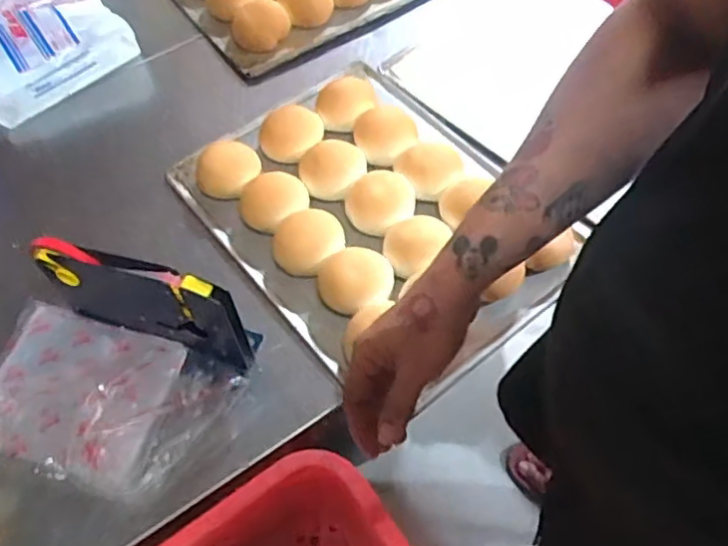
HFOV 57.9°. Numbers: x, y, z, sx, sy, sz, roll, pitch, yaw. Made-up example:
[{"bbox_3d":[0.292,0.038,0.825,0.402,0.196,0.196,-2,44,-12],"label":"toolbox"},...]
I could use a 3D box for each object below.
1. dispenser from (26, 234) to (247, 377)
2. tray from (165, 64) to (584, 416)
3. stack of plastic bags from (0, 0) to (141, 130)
[{"bbox_3d":[-0.221,0.028,0.671,0.221,0.142,0.057,20,61,14],"label":"dispenser"},{"bbox_3d":[-0.012,-0.089,0.798,0.316,0.062,0.409,-32,62,-17],"label":"tray"},{"bbox_3d":[-0.499,-0.377,0.975,0.220,0.046,0.335,-32,62,-17],"label":"stack of plastic bags"}]

